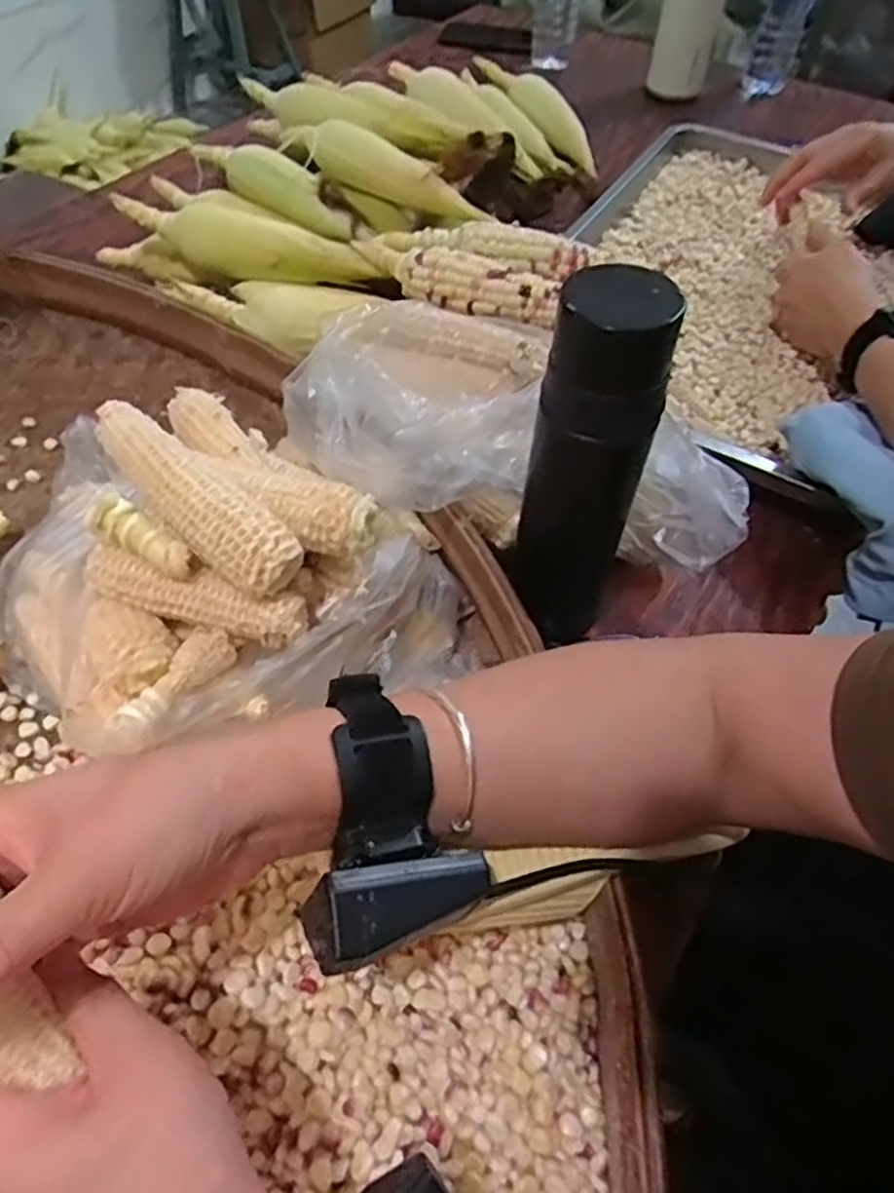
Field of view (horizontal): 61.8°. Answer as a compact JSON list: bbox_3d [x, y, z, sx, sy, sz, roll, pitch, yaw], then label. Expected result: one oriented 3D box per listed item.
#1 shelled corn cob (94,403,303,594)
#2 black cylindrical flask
[{"bbox_3d":[-0.135,-0.052,0.387,0.143,0.032,0.034,36,59,22],"label":"shelled corn cob"},{"bbox_3d":[0.082,-0.068,0.449,0.062,0.247,0.064,1,53,-2],"label":"black cylindrical flask"}]

